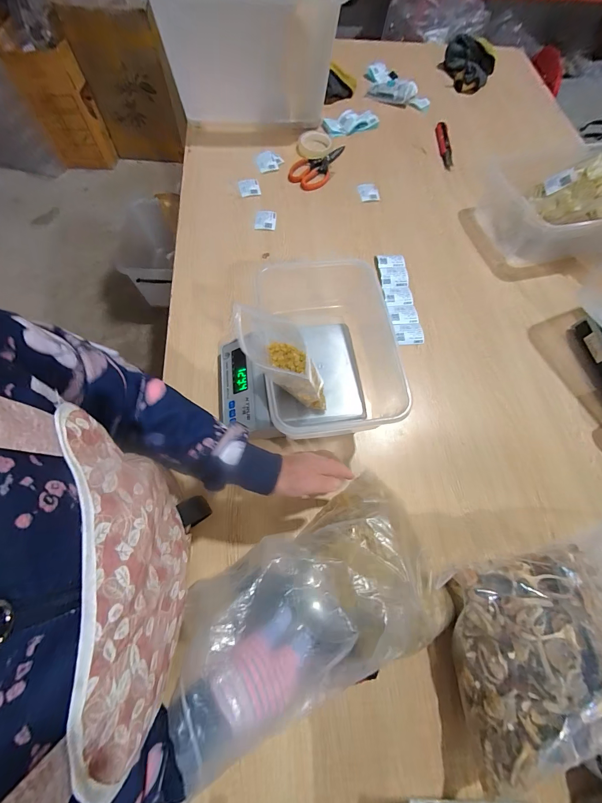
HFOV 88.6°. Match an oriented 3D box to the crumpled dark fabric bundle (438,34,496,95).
[{"bbox_3d":[0.536,-1.091,1.004,0.171,0.085,0.146,23,69,7],"label":"crumpled dark fabric bundle"}]

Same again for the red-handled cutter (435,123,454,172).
[{"bbox_3d":[0.412,-0.742,0.892,0.033,0.020,0.190,-1,67,-4],"label":"red-handled cutter"}]

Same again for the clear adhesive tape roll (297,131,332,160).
[{"bbox_3d":[0.036,-0.711,0.858,0.092,0.020,0.107,6,67,-1],"label":"clear adhesive tape roll"}]

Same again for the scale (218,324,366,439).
[{"bbox_3d":[-0.026,-0.029,0.550,0.244,0.087,0.190,-7,69,-4],"label":"scale"}]

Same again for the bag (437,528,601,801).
[{"bbox_3d":[0.368,0.316,0.413,0.337,0.118,0.240,-4,68,-3],"label":"bag"}]

